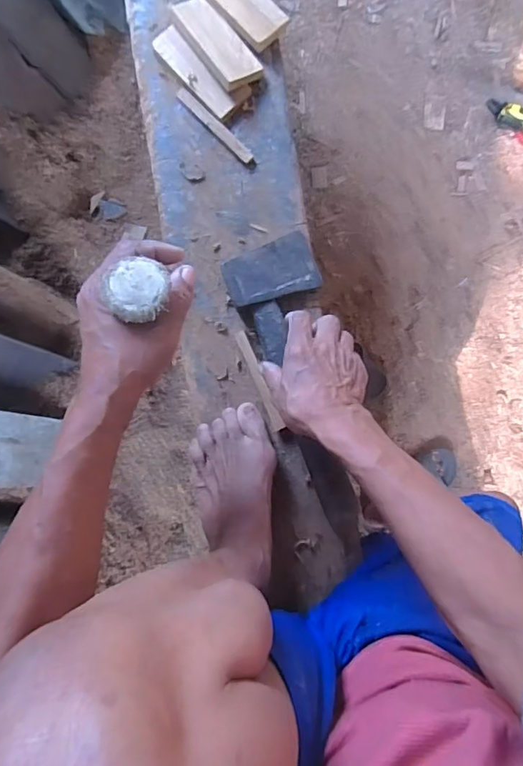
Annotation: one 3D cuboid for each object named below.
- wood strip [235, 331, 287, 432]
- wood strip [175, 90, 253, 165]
[{"bbox_3d":[-0.002,-0.003,0.609,0.013,0.006,0.128,-23,90,-1],"label":"wood strip"},{"bbox_3d":[-0.059,-0.320,0.624,0.127,0.011,0.014,44,89,0],"label":"wood strip"}]

